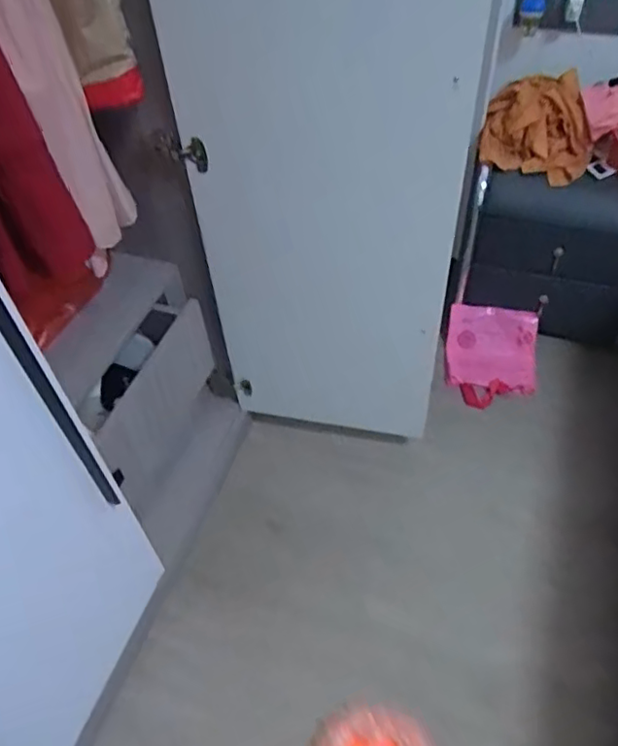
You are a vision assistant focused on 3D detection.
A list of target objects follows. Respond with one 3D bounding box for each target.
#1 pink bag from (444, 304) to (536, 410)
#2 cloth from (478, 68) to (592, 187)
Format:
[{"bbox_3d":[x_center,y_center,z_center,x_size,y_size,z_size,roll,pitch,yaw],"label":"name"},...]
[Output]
[{"bbox_3d":[0.461,-0.044,1.571,0.220,0.122,0.230,6,51,9],"label":"pink bag"},{"bbox_3d":[0.503,-0.544,1.391,0.225,0.061,0.255,-12,80,28],"label":"cloth"}]

